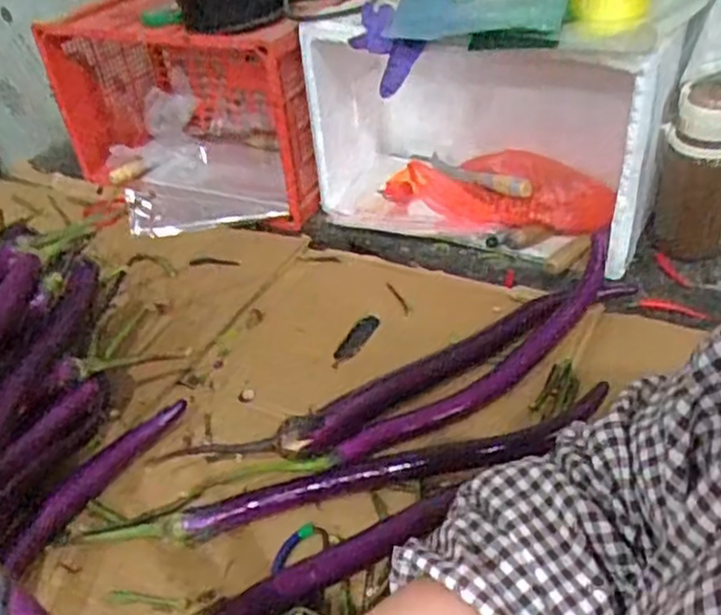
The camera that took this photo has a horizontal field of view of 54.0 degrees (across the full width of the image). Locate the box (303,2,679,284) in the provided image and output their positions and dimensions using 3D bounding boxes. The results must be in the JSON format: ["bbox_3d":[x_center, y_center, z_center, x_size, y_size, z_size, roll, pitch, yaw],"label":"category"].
[{"bbox_3d":[0.178,-0.274,0.993,0.459,0.295,0.281,12,41,22],"label":"box"}]

